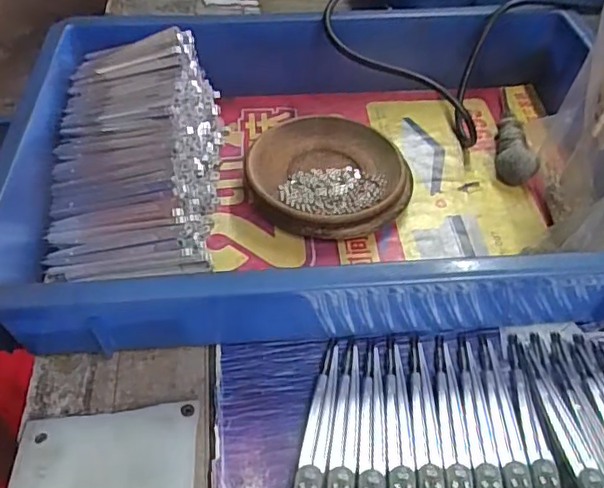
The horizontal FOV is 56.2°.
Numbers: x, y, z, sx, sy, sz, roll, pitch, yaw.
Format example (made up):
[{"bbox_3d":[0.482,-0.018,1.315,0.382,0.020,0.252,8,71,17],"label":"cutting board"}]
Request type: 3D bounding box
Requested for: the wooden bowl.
[{"bbox_3d":[0.021,-0.049,0.427,0.117,0.033,0.111,-1,49,1],"label":"wooden bowl"}]

